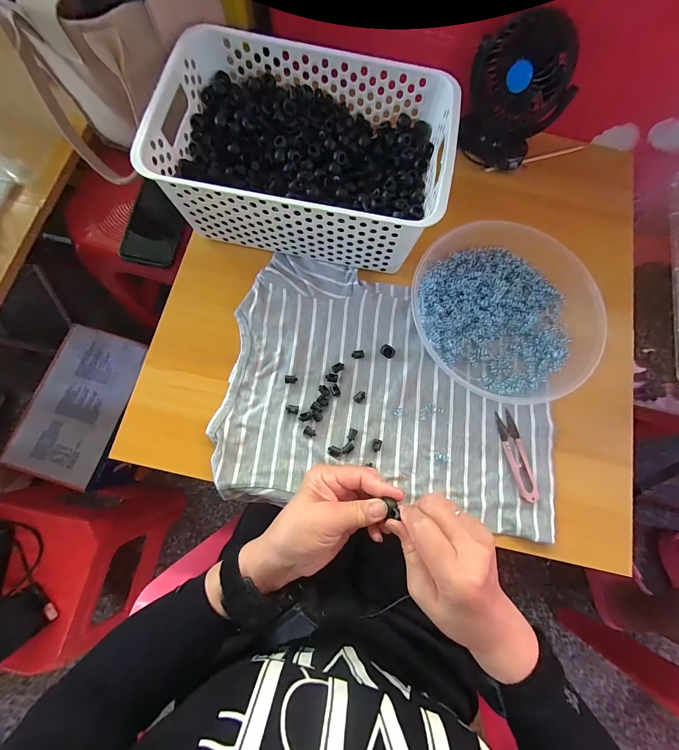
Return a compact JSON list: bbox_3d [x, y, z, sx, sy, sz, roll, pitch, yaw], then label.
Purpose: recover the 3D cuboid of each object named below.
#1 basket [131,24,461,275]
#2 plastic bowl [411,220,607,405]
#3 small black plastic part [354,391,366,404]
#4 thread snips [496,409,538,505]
[{"bbox_3d":[-0.033,-0.253,0.374,0.303,0.107,0.204,10,77,0],"label":"basket"},{"bbox_3d":[0.202,-0.079,0.381,0.214,0.032,0.228,0,78,0],"label":"plastic bowl"},{"bbox_3d":[0.024,0.026,0.372,0.010,0.005,0.015,41,81,8],"label":"small black plastic part"},{"bbox_3d":[0.206,0.093,0.364,0.023,0.009,0.102,-11,78,-5],"label":"thread snips"}]

